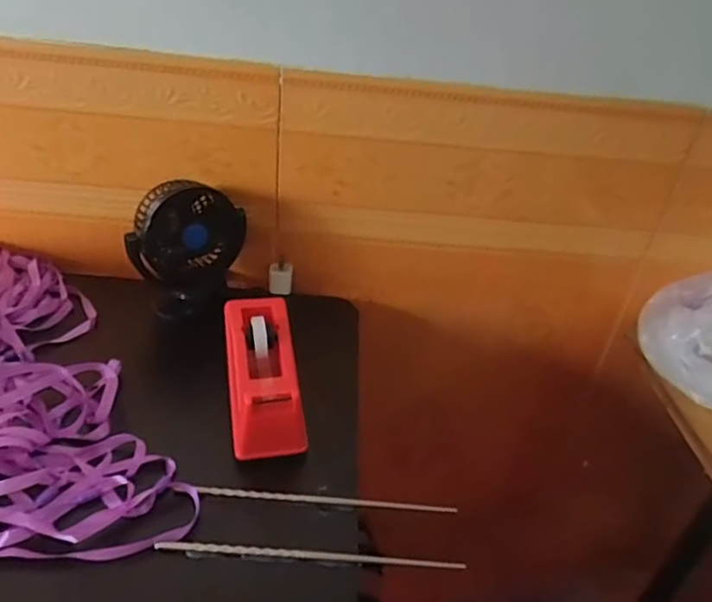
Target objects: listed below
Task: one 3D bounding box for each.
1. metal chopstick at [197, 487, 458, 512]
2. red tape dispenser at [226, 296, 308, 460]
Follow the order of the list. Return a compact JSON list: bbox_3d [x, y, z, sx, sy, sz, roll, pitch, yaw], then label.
[{"bbox_3d":[-0.021,0.157,0.460,0.201,0.009,0.007,4,35,-3],"label":"metal chopstick"},{"bbox_3d":[-0.085,0.060,0.527,0.060,0.061,0.151,-4,36,-15],"label":"red tape dispenser"}]

